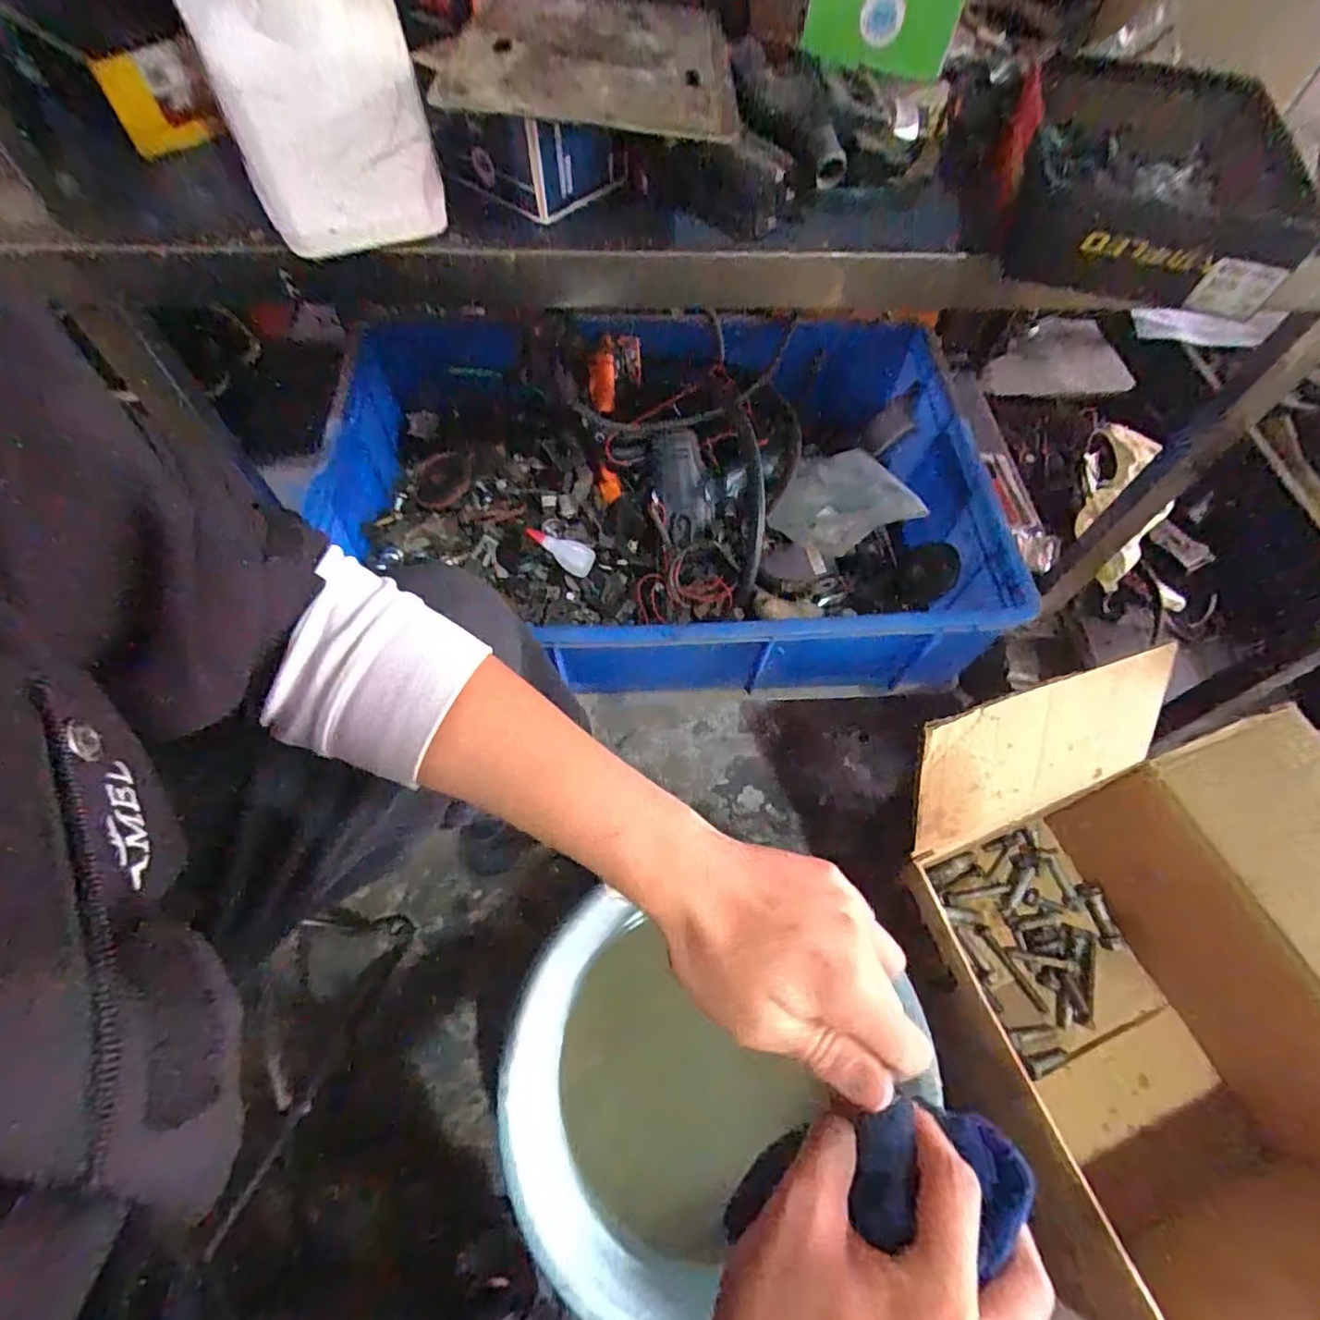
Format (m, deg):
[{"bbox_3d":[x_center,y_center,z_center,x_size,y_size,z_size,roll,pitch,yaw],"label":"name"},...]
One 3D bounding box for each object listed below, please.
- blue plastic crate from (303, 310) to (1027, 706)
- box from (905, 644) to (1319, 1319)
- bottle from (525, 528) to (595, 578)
[{"bbox_3d":[0.007,-0.163,0.727,0.681,0.169,0.399,-3,60,-4],"label":"blue plastic crate"},{"bbox_3d":[0.504,0.323,0.623,0.451,0.336,0.563,-19,63,-13],"label":"box"},{"bbox_3d":[-0.117,-0.130,0.742,0.091,0.023,0.035,29,101,9],"label":"bottle"}]

